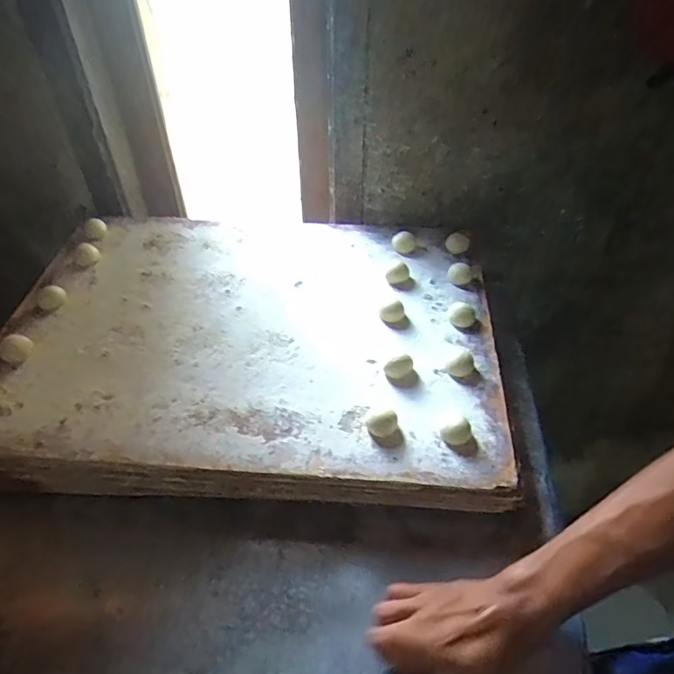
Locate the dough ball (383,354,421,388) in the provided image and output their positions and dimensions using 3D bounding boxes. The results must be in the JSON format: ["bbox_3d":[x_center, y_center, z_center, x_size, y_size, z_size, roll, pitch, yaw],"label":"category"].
[{"bbox_3d":[0.074,0.039,0.569,0.030,0.021,0.032,-1,46,1],"label":"dough ball"}]

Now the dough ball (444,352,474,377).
[{"bbox_3d":[0.137,0.029,0.573,0.029,0.017,0.030,-1,46,1],"label":"dough ball"}]

